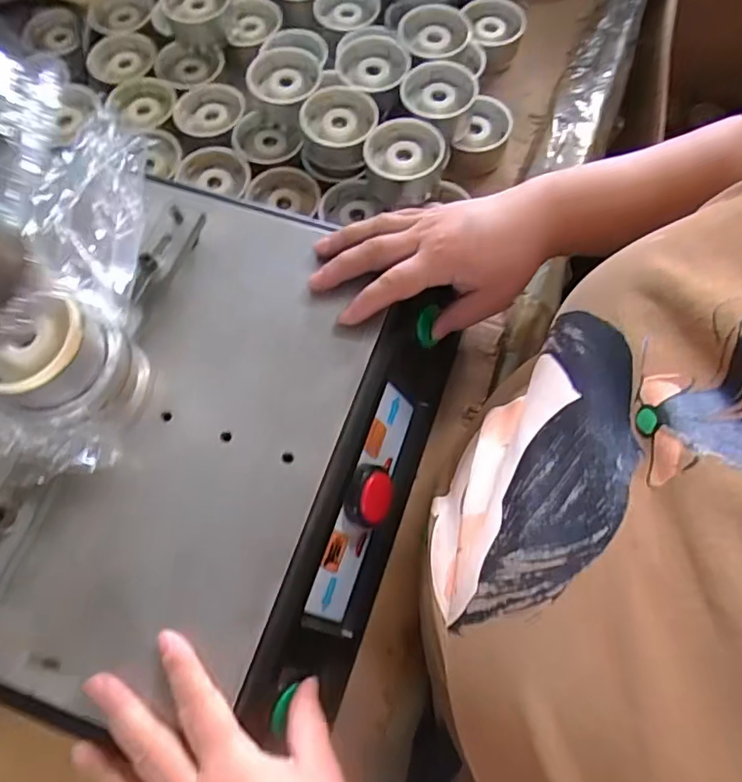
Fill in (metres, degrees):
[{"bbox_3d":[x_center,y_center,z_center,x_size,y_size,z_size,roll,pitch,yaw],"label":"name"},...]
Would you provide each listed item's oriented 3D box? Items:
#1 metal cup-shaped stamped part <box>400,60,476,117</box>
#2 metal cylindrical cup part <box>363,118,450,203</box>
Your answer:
[{"bbox_3d":[0.060,-0.264,0.500,0.067,0.015,0.054,-1,70,2],"label":"metal cup-shaped stamped part"},{"bbox_3d":[0.032,-0.207,0.506,0.073,0.033,0.065,3,70,3],"label":"metal cylindrical cup part"}]

